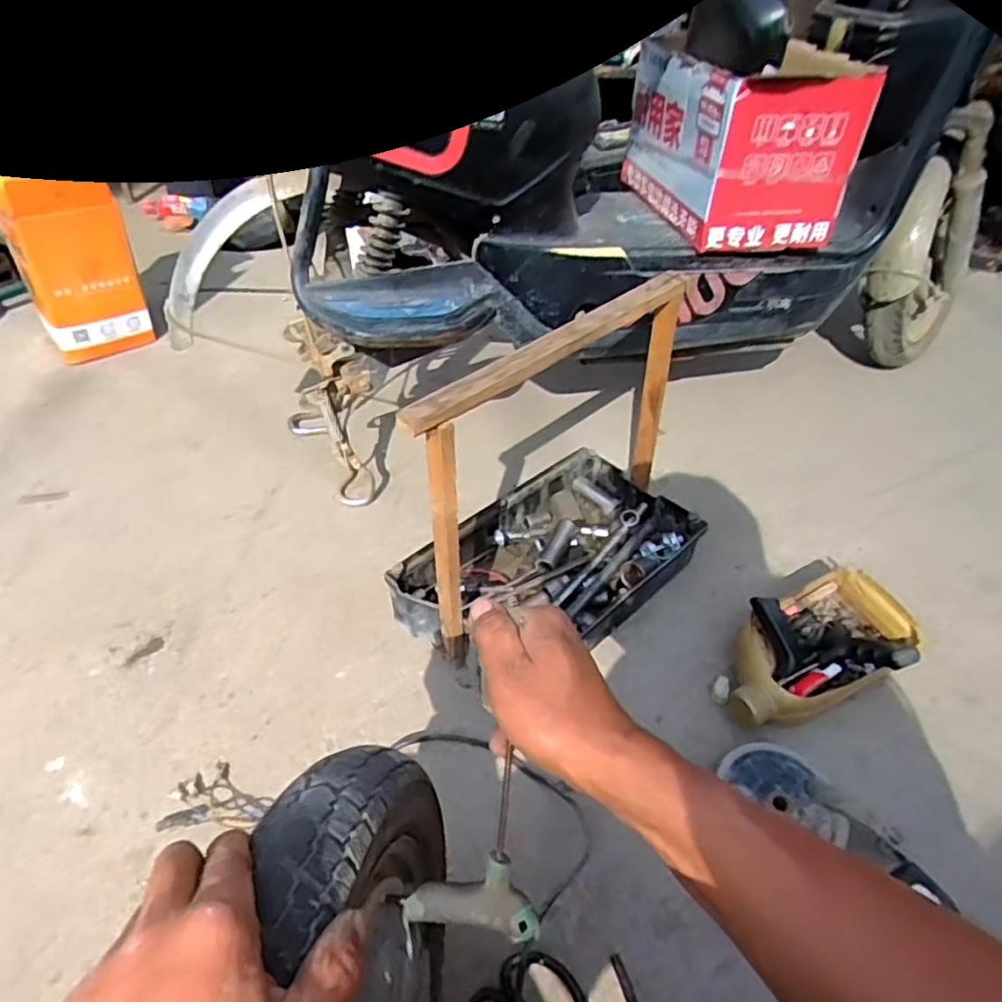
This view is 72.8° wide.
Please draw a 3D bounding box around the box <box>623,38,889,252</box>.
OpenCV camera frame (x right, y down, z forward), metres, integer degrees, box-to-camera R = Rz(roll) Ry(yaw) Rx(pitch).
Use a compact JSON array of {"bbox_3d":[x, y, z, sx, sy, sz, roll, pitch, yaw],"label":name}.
[{"bbox_3d":[0.313,-0.484,0.907,0.173,0.190,0.278,-10,45,-13],"label":"box"}]

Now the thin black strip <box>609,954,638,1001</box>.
[{"bbox_3d":[0.111,0.424,0.576,0.010,0.004,0.070,-10,46,-16],"label":"thin black strip"}]

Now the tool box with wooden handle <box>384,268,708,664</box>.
[{"bbox_3d":[0.074,-0.018,0.777,0.398,0.370,0.220,-32,56,-32],"label":"tool box with wooden handle"}]

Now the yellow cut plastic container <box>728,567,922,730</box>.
[{"bbox_3d":[0.363,0.171,0.785,0.239,0.081,0.149,-23,51,-26],"label":"yellow cut plastic container"}]

